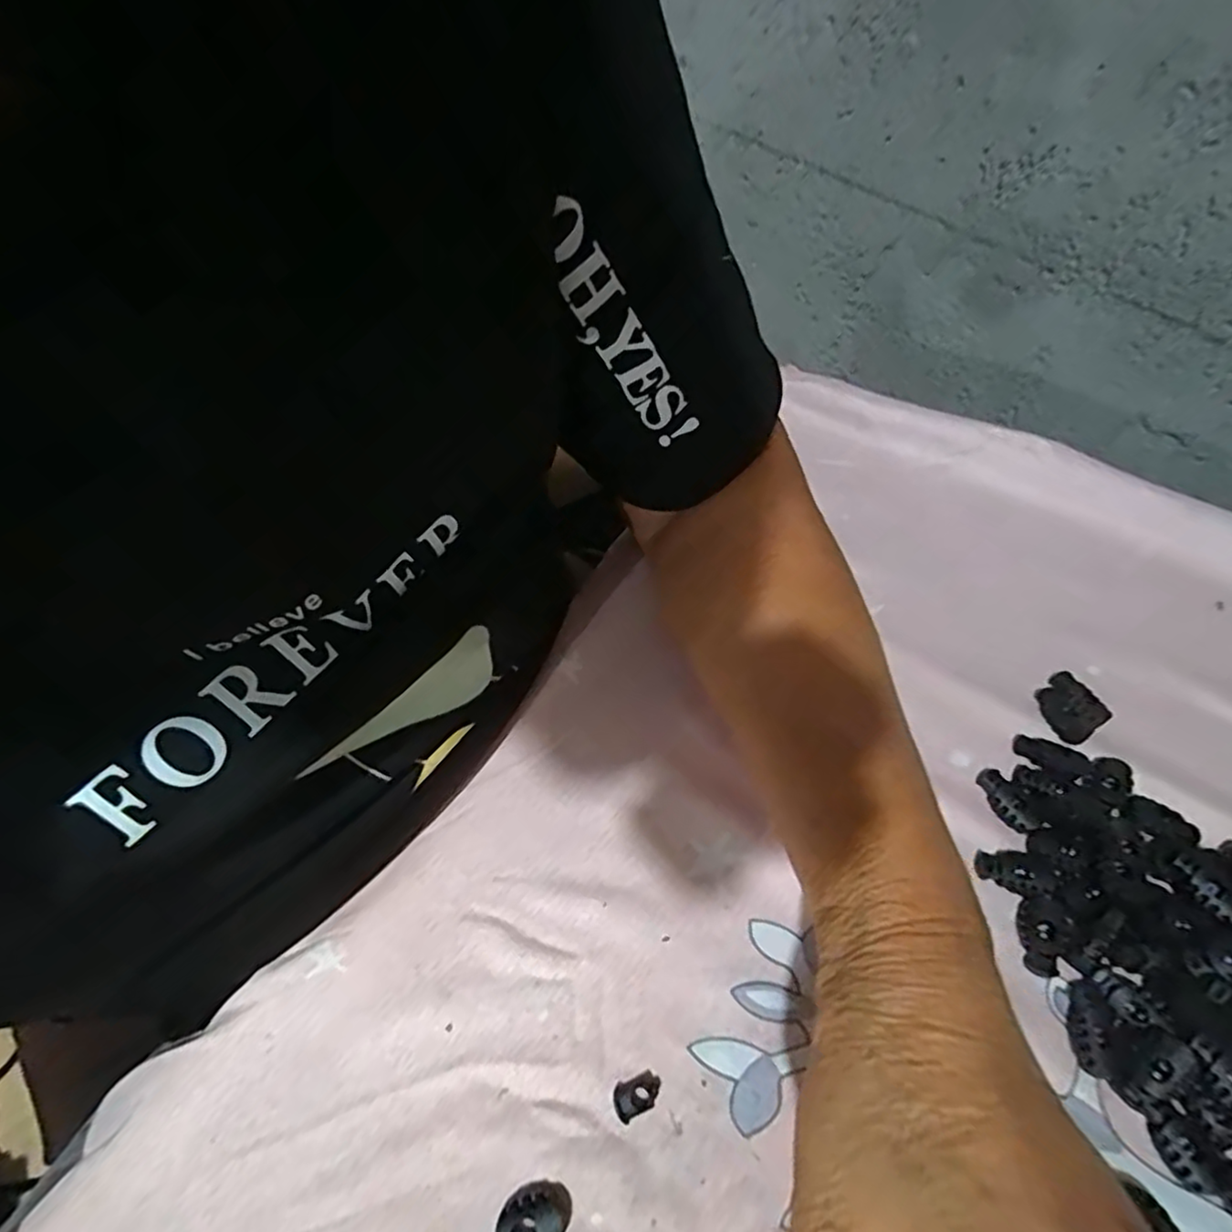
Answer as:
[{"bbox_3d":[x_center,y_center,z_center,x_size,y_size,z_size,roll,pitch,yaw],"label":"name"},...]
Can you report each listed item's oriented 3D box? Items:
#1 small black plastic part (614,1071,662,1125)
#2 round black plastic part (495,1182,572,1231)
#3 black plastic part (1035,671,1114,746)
[{"bbox_3d":[0.008,0.170,0.234,0.018,0.007,0.011,-23,61,-15],"label":"small black plastic part"},{"bbox_3d":[-0.027,0.197,0.213,0.024,0.008,0.018,-23,61,-16],"label":"round black plastic part"},{"bbox_3d":[0.218,0.044,0.317,0.033,0.008,0.029,-27,62,-18],"label":"black plastic part"}]

